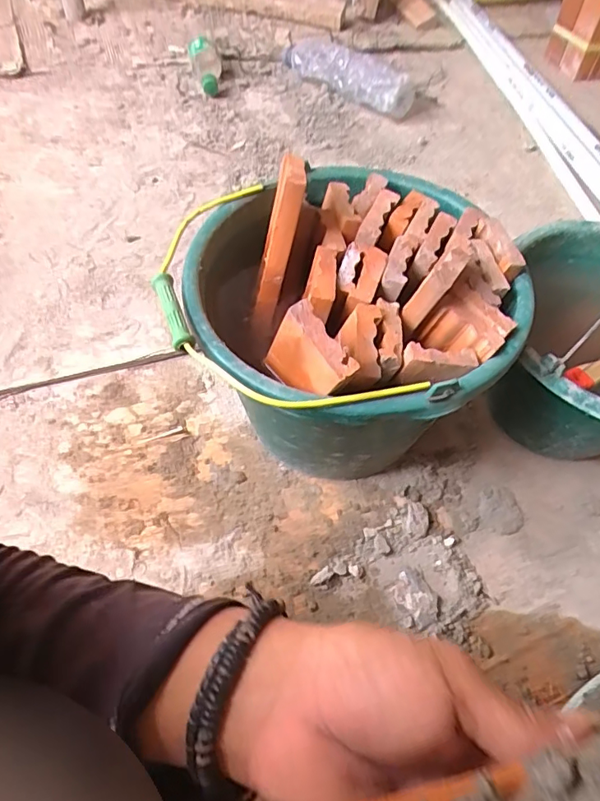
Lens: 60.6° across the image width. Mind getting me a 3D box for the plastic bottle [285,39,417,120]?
[{"bbox_3d":[0.096,-0.688,1.074,0.301,0.076,0.098,41,63,20],"label":"plastic bottle"}]

